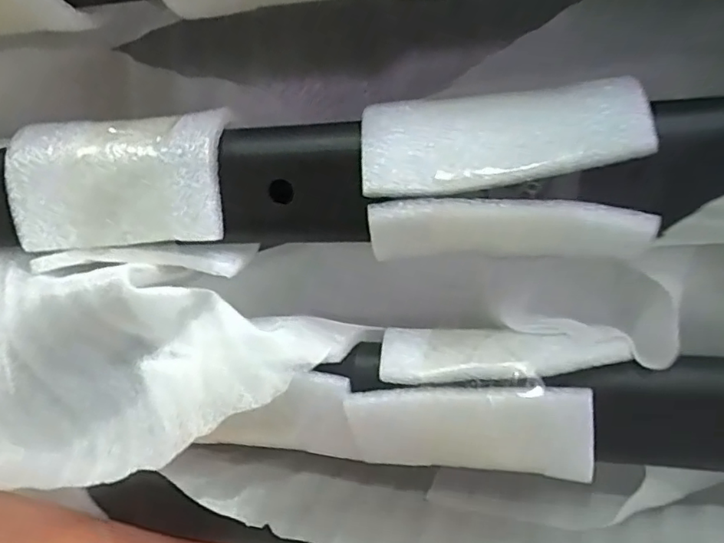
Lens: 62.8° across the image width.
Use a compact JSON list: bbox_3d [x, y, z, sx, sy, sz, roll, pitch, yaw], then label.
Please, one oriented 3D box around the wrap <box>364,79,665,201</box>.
[{"bbox_3d":[0.038,-0.037,0.167,0.075,0.022,0.024,-2,20,10],"label":"wrap"}]

